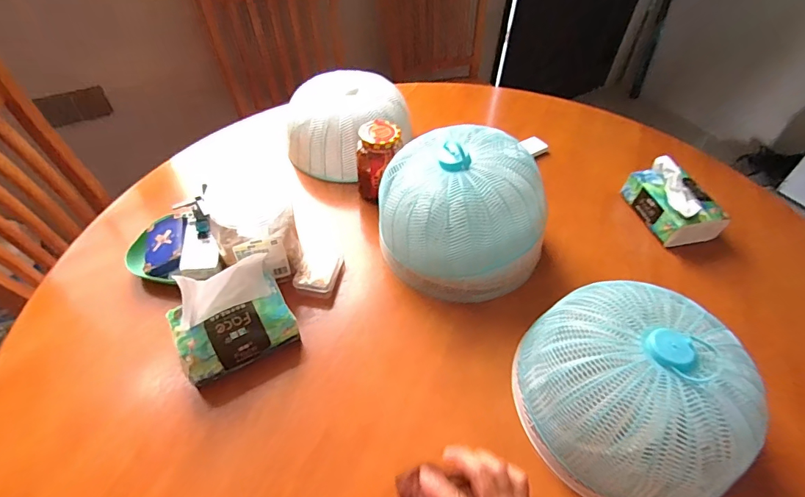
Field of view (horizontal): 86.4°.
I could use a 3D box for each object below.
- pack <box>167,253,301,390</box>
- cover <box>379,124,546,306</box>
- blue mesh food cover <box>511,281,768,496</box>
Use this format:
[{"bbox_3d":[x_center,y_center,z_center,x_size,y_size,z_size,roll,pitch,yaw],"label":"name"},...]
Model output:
[{"bbox_3d":[-0.207,0.085,0.516,0.134,0.106,0.094,-25,54,-21],"label":"pack"},{"bbox_3d":[0.083,-0.057,0.605,0.237,0.161,0.206,24,53,18],"label":"cover"},{"bbox_3d":[0.245,0.146,0.461,0.209,0.124,0.228,-34,58,-27],"label":"blue mesh food cover"}]

